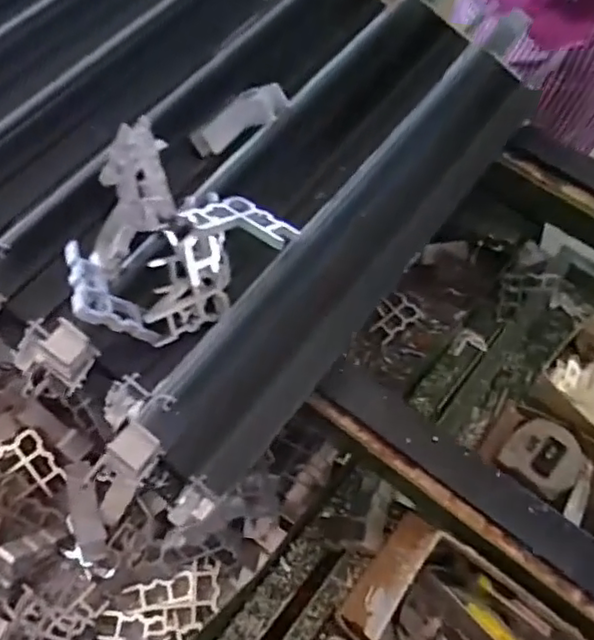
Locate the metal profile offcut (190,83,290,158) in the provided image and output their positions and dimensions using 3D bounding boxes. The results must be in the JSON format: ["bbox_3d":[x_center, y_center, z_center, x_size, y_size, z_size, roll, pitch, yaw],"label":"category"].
[{"bbox_3d":[-0.048,-0.166,0.520,0.084,0.019,0.028,-31,66,7],"label":"metal profile offcut"}]

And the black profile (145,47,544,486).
[{"bbox_3d":[0.063,-0.070,0.491,0.075,0.039,0.467,34,66,14],"label":"black profile"}]

